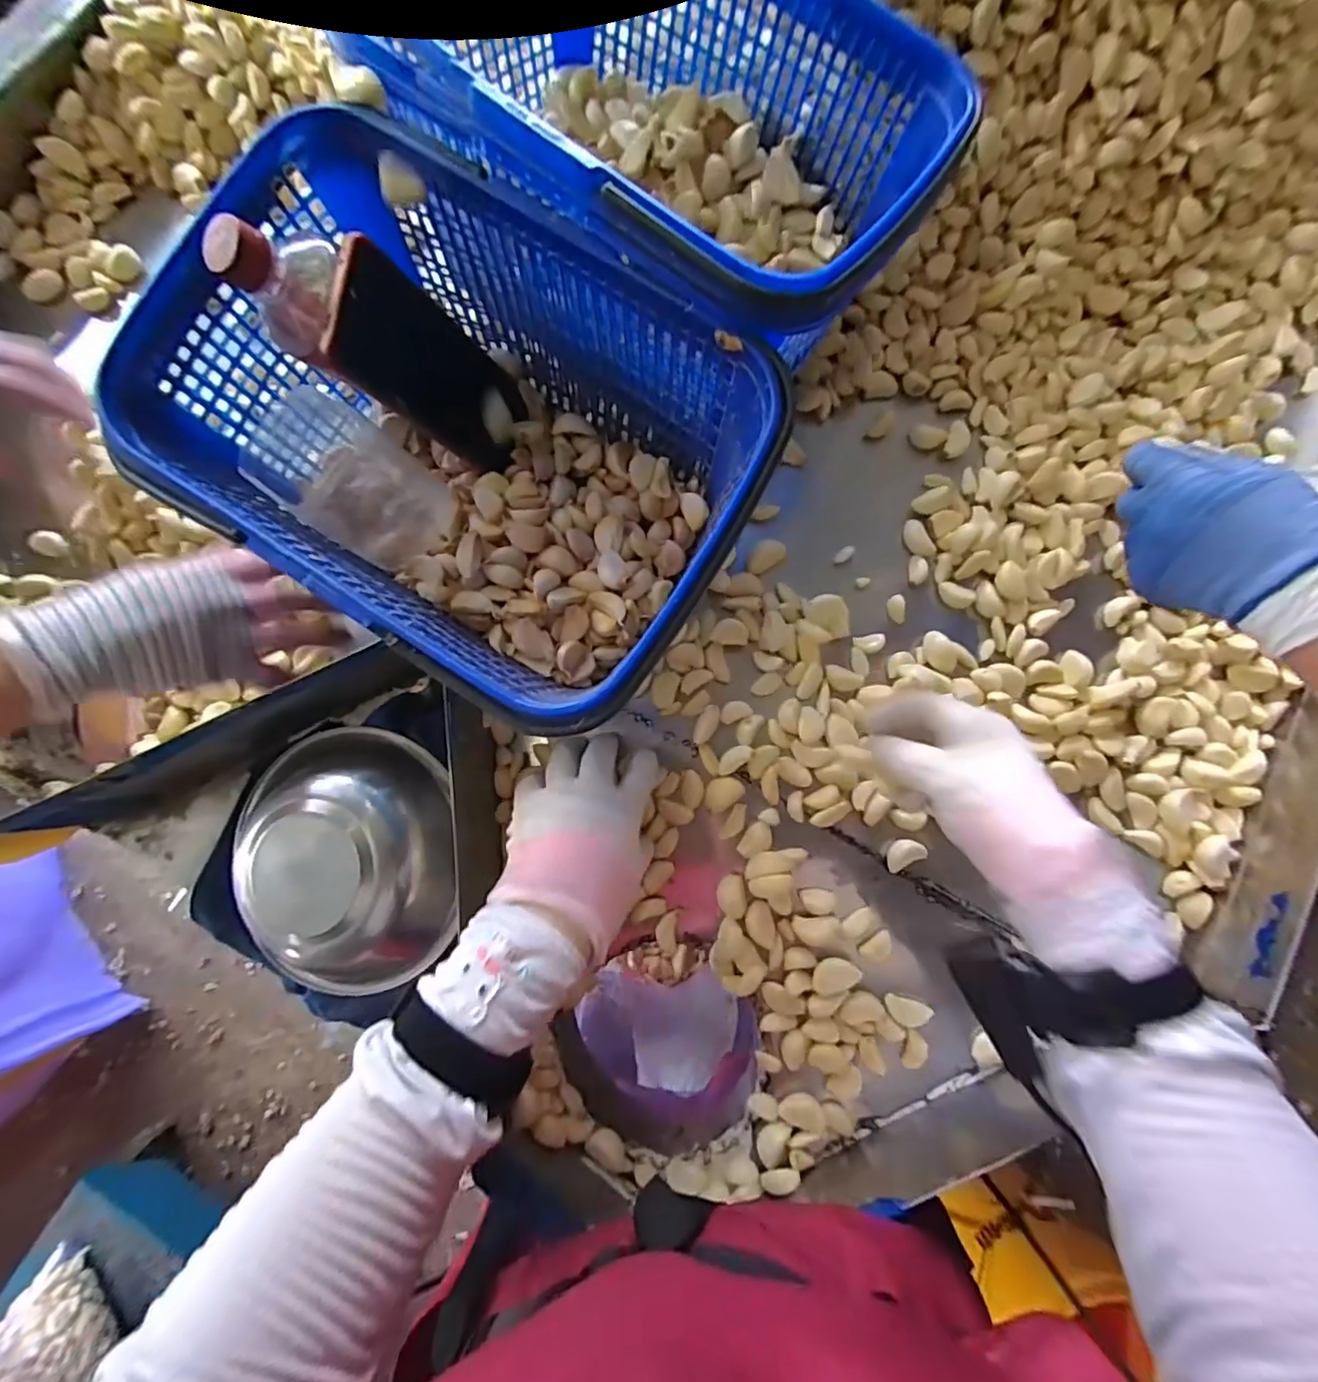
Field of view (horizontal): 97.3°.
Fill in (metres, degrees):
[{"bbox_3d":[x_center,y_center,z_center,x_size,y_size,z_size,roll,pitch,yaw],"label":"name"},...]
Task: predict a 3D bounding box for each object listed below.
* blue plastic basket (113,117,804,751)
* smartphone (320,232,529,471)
[{"bbox_3d":[-0.116,-0.138,0.381,0.328,0.179,0.228,33,83,4],"label":"blue plastic basket"},{"bbox_3d":[-0.142,-0.208,0.378,0.009,0.147,0.078,8,86,26],"label":"smartphone"}]

